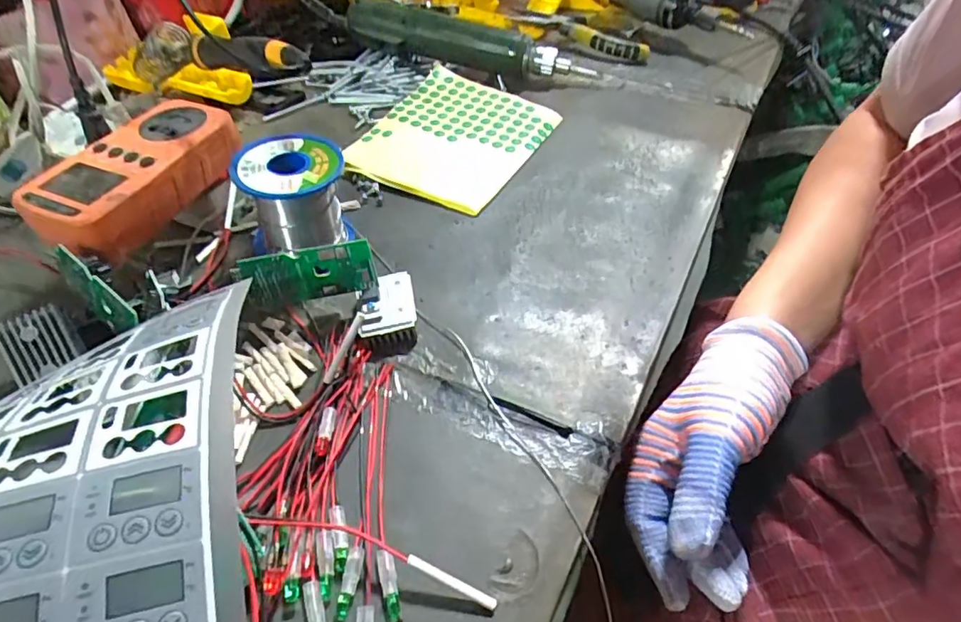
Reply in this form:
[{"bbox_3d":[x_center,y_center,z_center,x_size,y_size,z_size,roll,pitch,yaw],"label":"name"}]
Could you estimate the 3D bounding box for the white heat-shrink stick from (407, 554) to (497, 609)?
[{"bbox_3d":[-0.012,0.111,0.227,0.040,0.004,0.005,28,52,1],"label":"white heat-shrink stick"}]

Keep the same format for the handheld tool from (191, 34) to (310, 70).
[{"bbox_3d":[-0.158,-0.171,0.364,0.130,0.023,0.017,19,50,34],"label":"handheld tool"}]

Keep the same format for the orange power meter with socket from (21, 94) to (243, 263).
[{"bbox_3d":[-0.214,-0.086,0.349,0.078,0.035,0.133,16,50,16],"label":"orange power meter with socket"}]

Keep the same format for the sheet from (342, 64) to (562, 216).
[{"bbox_3d":[-0.024,-0.147,0.455,0.132,0.013,0.157,26,55,18],"label":"sheet"}]

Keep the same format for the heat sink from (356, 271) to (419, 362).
[{"bbox_3d":[-0.054,0.001,0.321,0.032,0.020,0.049,-9,48,-6],"label":"heat sink"}]

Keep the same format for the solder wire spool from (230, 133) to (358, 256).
[{"bbox_3d":[-0.119,-0.071,0.357,0.067,0.064,0.065,-18,50,-14],"label":"solder wire spool"}]

